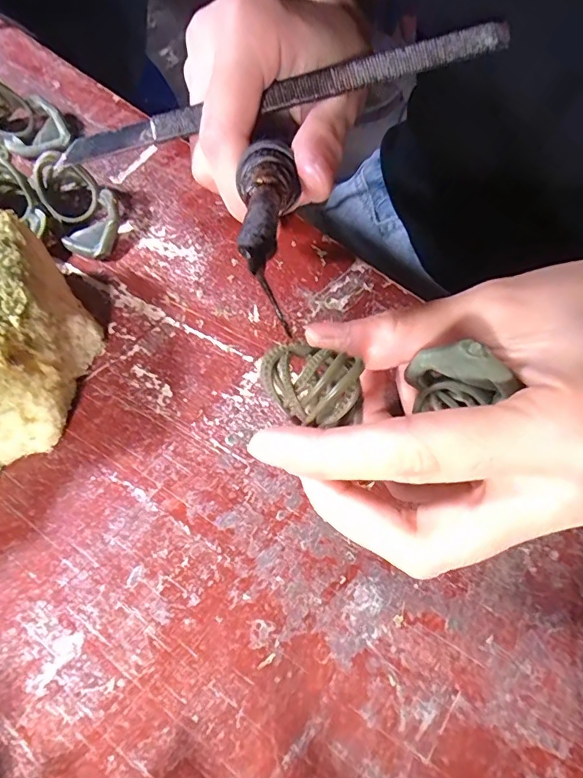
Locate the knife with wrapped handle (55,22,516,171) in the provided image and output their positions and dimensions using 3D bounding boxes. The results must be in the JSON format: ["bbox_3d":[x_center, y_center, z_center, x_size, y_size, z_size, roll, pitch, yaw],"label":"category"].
[{"bbox_3d":[-0.006,-0.105,0.169,0.162,0.007,0.008,-12,67,5],"label":"knife with wrapped handle"}]

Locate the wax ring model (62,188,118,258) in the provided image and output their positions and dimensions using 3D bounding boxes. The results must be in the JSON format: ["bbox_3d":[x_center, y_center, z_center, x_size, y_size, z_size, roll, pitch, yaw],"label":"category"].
[{"bbox_3d":[-0.083,-0.069,0.203,0.017,0.013,0.028,37,72,15],"label":"wax ring model"}]

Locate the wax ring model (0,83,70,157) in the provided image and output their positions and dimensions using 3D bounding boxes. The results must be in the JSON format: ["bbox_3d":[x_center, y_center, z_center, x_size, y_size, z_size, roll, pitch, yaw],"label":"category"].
[{"bbox_3d":[-0.130,-0.131,0.222,0.033,0.027,0.035,-31,70,-12],"label":"wax ring model"}]

